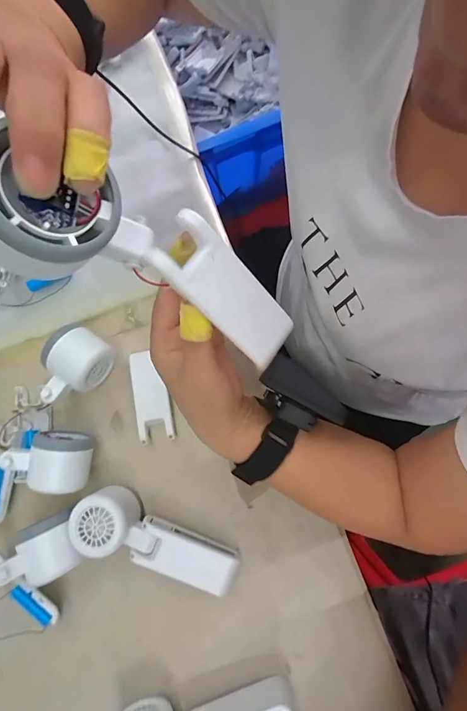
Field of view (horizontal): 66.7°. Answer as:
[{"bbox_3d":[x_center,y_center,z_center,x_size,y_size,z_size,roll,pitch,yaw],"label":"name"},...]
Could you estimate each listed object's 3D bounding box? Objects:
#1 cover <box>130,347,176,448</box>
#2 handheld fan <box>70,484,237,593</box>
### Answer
[{"bbox_3d":[-0.093,0.044,0.400,0.036,0.011,0.103,-14,79,2],"label":"cover"},{"bbox_3d":[-0.076,0.183,0.356,0.166,0.047,0.061,16,82,7],"label":"handheld fan"}]

